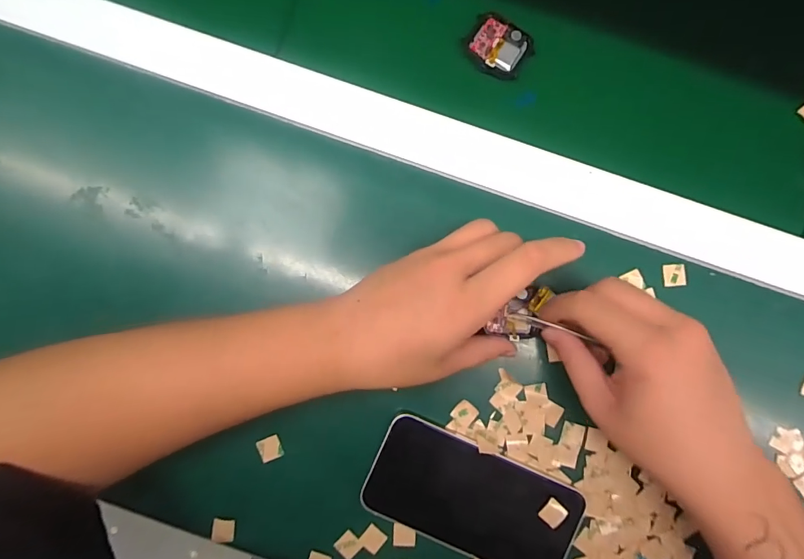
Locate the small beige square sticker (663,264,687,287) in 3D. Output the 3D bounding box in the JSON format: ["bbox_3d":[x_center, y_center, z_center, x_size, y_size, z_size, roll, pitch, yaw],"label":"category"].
[{"bbox_3d":[0.196,-0.003,0.310,0.015,0.004,0.016,1,87,0],"label":"small beige square sticker"}]

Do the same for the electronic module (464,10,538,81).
[{"bbox_3d":[0.069,-0.169,0.314,0.046,0.009,0.039,32,88,1],"label":"electronic module"}]

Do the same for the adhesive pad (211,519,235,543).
[{"bbox_3d":[-0.125,0.177,0.304,0.014,0.004,0.016,4,87,0],"label":"adhesive pad"}]

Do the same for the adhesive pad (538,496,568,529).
[{"bbox_3d":[0.104,0.160,0.295,0.016,0.004,0.016,44,88,2],"label":"adhesive pad"}]

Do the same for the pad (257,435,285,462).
[{"bbox_3d":[-0.093,0.120,0.305,0.015,0.004,0.016,-18,87,-1],"label":"pad"}]

